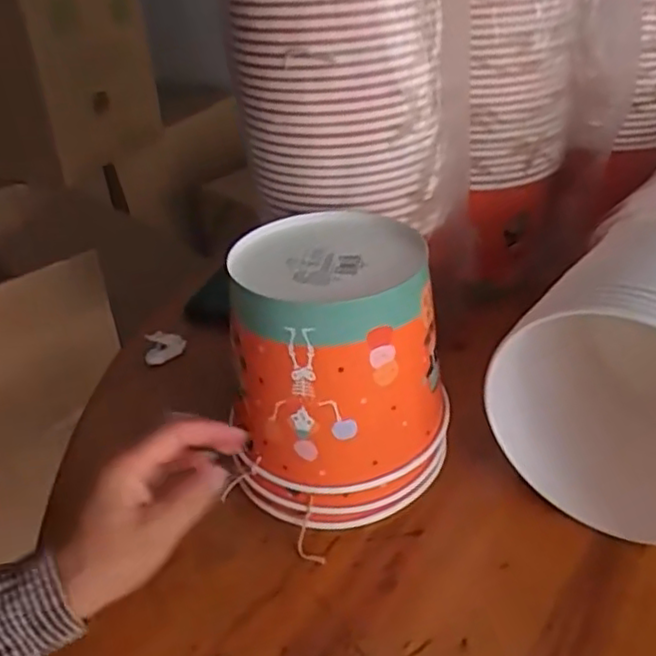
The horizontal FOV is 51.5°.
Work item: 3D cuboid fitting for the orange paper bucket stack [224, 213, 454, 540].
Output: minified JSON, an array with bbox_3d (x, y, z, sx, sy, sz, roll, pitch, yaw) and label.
[{"bbox_3d":[0.010,0.027,0.473,0.135,0.168,0.132,-2,33,6],"label":"orange paper bucket stack"}]

